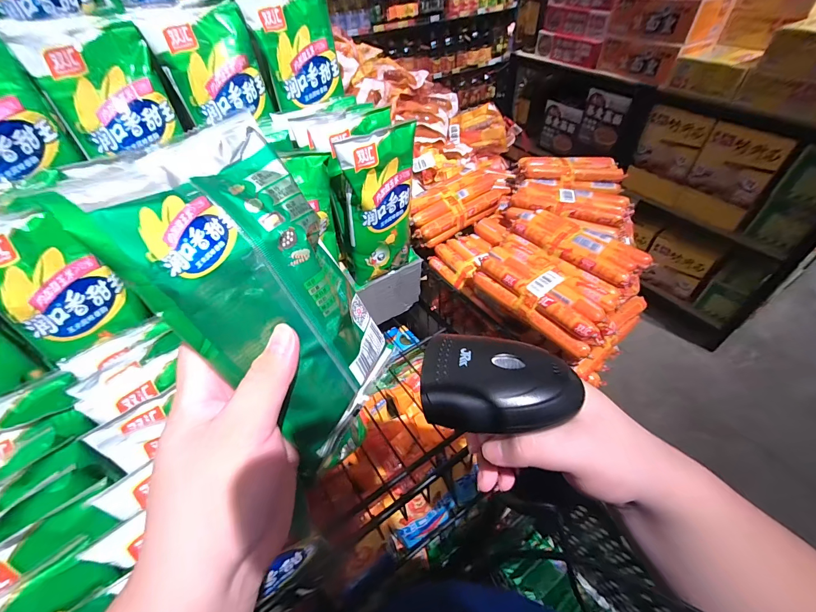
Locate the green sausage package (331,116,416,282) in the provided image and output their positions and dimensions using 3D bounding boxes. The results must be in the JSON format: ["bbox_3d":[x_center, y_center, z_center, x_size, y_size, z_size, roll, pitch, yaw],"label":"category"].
[{"bbox_3d":[-0.030,-0.122,0.446,0.101,0.182,0.029,-36,55,-27],"label":"green sausage package"}]

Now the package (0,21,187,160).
[{"bbox_3d":[-0.309,-0.223,0.369,0.102,0.112,0.038,-27,29,-21],"label":"package"}]

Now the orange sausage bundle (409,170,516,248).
[{"bbox_3d":[0.081,-0.158,0.553,0.174,0.060,0.055,-28,51,-22],"label":"orange sausage bundle"}]

